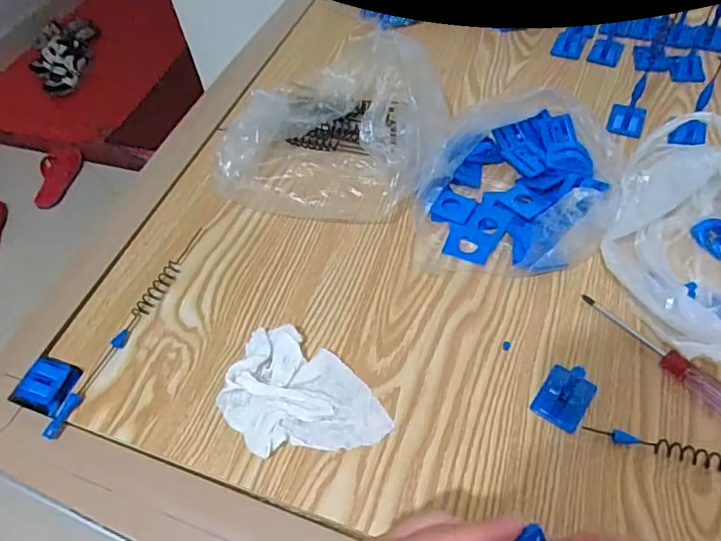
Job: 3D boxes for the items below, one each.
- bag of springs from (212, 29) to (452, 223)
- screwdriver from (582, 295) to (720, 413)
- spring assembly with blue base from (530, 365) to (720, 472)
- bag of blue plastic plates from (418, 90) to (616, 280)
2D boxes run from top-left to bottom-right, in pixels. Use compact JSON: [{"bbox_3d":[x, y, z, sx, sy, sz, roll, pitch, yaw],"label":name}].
[{"bbox_3d":[-0.023,-0.148,0.542,0.205,0.090,0.183,12,56,14],"label":"bag of springs"},{"bbox_3d":[0.233,0.065,0.405,0.015,0.016,0.148,-34,58,-18],"label":"screwdriver"},{"bbox_3d":[0.235,0.115,0.366,0.222,0.020,0.044,16,57,17],"label":"spring assembly with blue base"},{"bbox_3d":[0.148,-0.087,0.512,0.181,0.044,0.195,2,54,7],"label":"bag of blue plastic plates"}]

